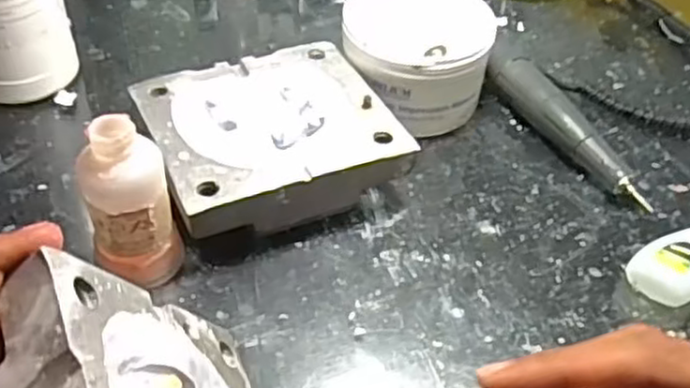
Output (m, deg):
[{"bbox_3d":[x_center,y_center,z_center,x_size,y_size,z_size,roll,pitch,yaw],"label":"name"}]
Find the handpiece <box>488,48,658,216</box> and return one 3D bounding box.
[{"bbox_3d":[0.134,-0.040,0.447,0.021,0.029,0.137,-17,49,-20],"label":"handpiece"}]

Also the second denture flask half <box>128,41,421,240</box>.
[{"bbox_3d":[-0.042,-0.028,0.407,0.125,0.043,0.114,-17,49,-20],"label":"second denture flask half"}]

